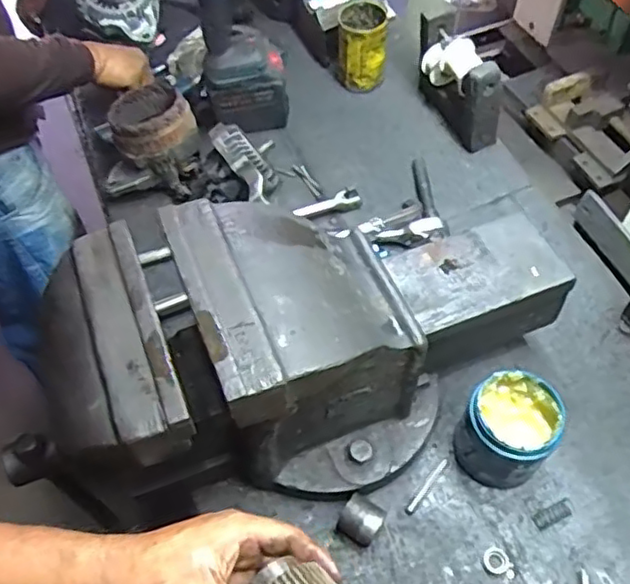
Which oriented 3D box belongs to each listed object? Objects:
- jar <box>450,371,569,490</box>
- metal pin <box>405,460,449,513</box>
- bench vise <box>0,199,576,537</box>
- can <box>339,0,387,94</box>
[{"bbox_3d":[0.201,0.145,0.676,0.092,0.108,0.084,-1,55,2],"label":"jar"},{"bbox_3d":[0.118,0.205,0.685,0.007,0.004,0.071,33,63,22],"label":"metal pin"},{"bbox_3d":[-0.009,0.056,0.617,0.552,0.245,0.203,-13,57,-7],"label":"bench vise"},{"bbox_3d":[0.075,-0.383,1.028,0.077,0.113,0.079,-1,57,1],"label":"can"}]

